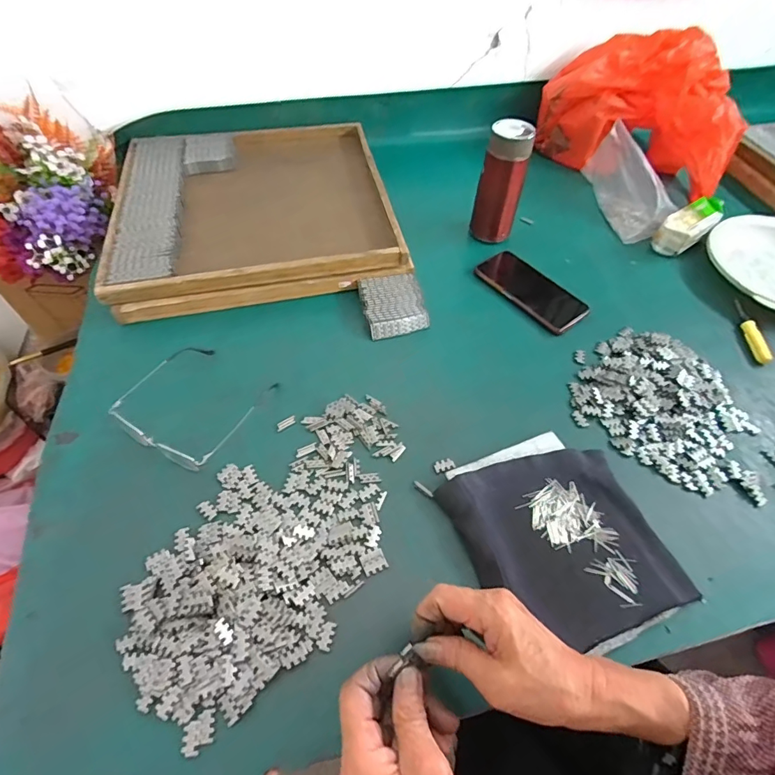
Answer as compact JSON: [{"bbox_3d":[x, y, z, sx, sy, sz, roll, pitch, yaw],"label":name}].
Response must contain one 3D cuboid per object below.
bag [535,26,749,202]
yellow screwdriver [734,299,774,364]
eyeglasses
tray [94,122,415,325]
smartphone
[{"bbox_3d":[0.452,-0.490,0.822,0.336,0.194,0.148,29,57,19],"label":"bag"},{"bbox_3d":[0.491,-0.080,0.624,0.015,0.020,0.110,1,53,-1],"label":"yellow screwdriver"},{"bbox_3d":[-0.218,0.013,0.518,0.131,0.032,0.139,21,55,13],"label":"eyeglasses"},{"bbox_3d":[-0.209,-0.285,0.728,0.400,0.061,0.400,-11,54,-10],"label":"tray"},{"bbox_3d":[0.206,-0.141,0.662,0.079,0.015,0.159,-29,59,-21],"label":"smartphone"}]

